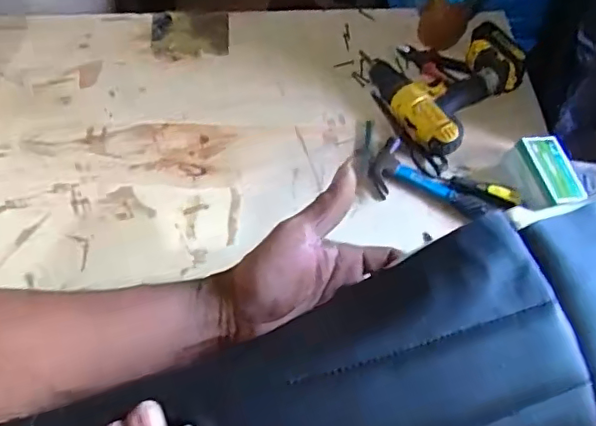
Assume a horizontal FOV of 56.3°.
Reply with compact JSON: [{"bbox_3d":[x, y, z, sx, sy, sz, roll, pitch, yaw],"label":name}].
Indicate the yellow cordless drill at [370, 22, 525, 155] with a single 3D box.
[{"bbox_3d":[0.261,-0.214,0.912,0.234,0.074,0.205,-17,63,-11],"label":"yellow cordless drill"}]

